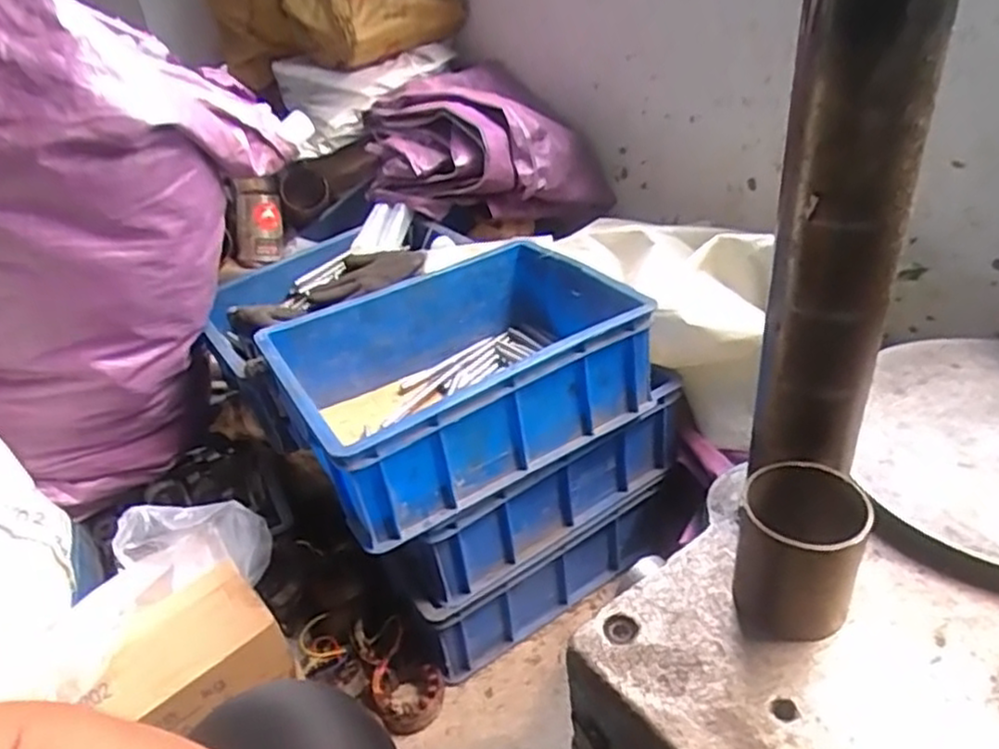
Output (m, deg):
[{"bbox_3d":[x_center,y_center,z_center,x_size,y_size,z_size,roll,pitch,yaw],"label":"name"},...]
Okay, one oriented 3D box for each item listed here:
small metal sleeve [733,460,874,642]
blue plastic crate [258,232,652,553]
[{"bbox_3d":[0.186,0.110,0.441,0.069,0.094,0.069,12,39,26],"label":"small metal sleeve"},{"bbox_3d":[-0.049,-0.010,0.883,0.413,0.146,0.302,-24,38,-22],"label":"blue plastic crate"}]

